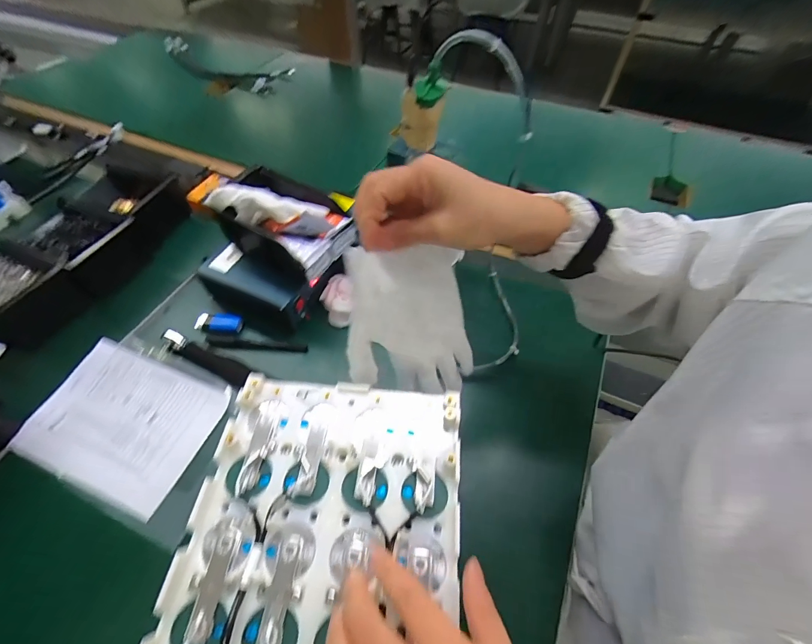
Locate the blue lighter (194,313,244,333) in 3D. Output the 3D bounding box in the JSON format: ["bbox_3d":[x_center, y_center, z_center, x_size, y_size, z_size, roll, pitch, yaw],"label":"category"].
[{"bbox_3d":[-0.267,-0.002,0.526,0.064,0.011,0.030,6,54,4],"label":"blue lighter"}]

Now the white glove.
[{"bbox_3d":[0.006,0.002,0.308,0.105,0.127,0.061,1,54,0],"label":"white glove"}]

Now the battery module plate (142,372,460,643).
[{"bbox_3d":[-0.055,0.148,0.236,0.174,0.017,0.238,4,54,2],"label":"battery module plate"}]

